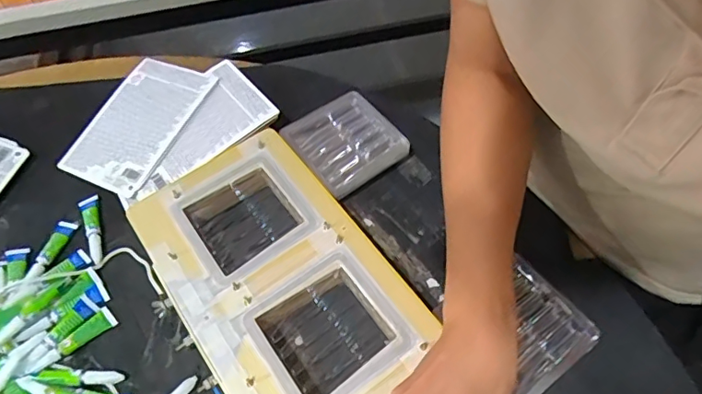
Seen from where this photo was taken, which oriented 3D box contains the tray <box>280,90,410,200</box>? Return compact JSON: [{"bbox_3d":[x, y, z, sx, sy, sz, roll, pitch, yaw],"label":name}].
[{"bbox_3d":[-0.004,-0.058,0.558,0.105,0.022,0.101,-36,62,-16],"label":"tray"}]

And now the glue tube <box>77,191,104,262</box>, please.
[{"bbox_3d":[-0.260,0.030,0.524,0.019,0.007,0.078,-22,59,-9],"label":"glue tube"}]

